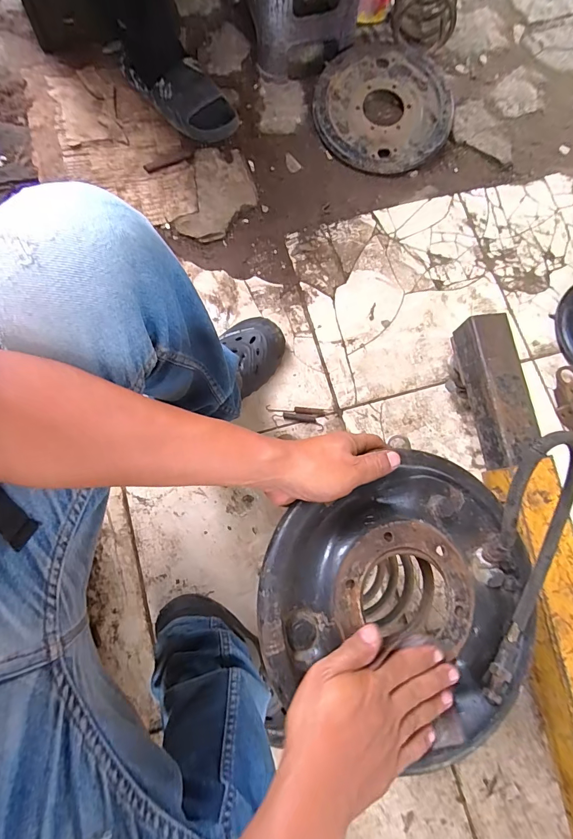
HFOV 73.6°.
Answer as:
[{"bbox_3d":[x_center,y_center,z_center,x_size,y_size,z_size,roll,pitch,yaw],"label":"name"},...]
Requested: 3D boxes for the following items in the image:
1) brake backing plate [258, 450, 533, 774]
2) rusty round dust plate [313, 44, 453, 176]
[{"bbox_3d":[0.111,0.151,0.351,0.246,0.058,0.233,0,77,0],"label":"brake backing plate"},{"bbox_3d":[0.204,-0.665,0.819,0.284,0.022,0.277,0,88,-1],"label":"rusty round dust plate"}]

